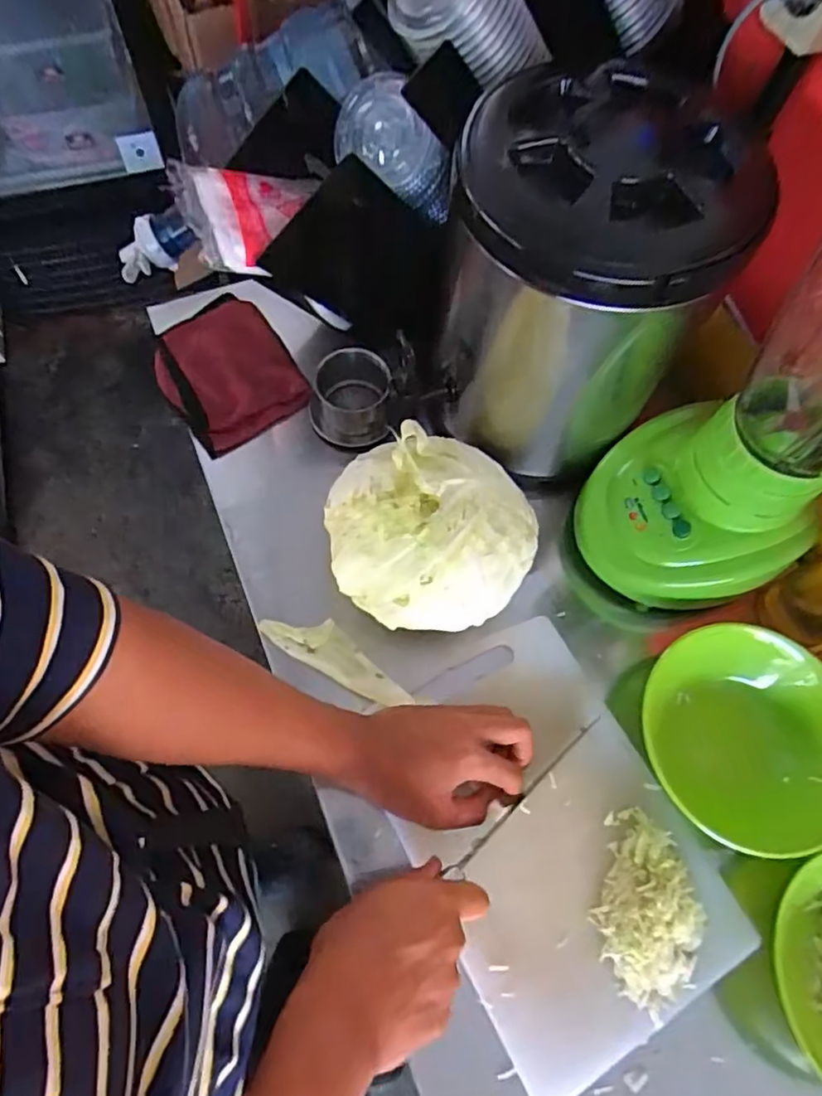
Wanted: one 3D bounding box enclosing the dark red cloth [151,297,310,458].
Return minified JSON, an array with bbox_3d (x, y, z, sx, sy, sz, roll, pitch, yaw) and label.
[{"bbox_3d":[-0.193,-0.184,0.648,0.125,0.029,0.158,-32,72,-15],"label":"dark red cloth"}]

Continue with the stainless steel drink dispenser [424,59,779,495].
[{"bbox_3d":[0.125,-0.215,0.529,0.194,0.268,0.200,11,67,1],"label":"stainless steel drink dispenser"}]

